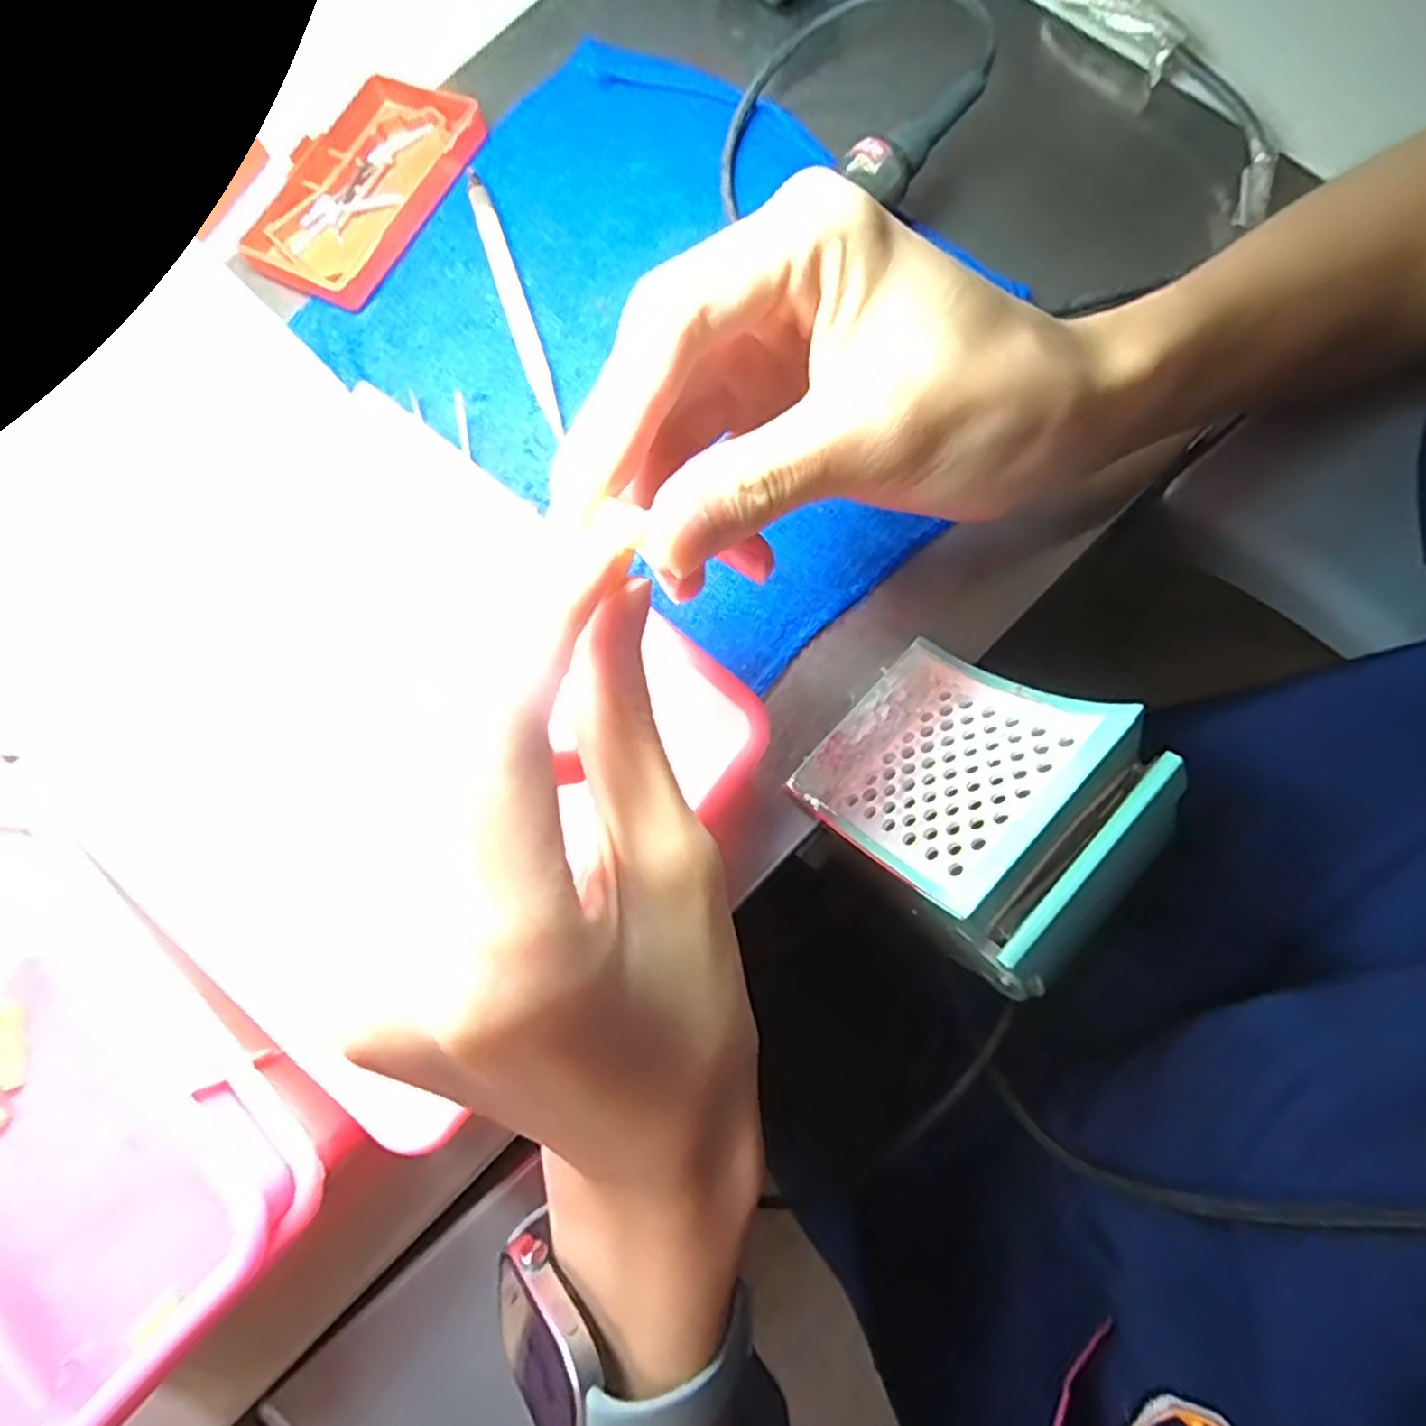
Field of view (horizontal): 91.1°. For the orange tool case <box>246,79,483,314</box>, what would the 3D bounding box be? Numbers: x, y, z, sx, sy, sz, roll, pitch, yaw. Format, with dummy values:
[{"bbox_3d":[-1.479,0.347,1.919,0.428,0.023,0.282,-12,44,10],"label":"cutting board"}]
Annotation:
[{"bbox_3d":[-0.155,-0.232,0.306,0.068,0.011,0.111,28,81,9],"label":"orange tool case"}]

